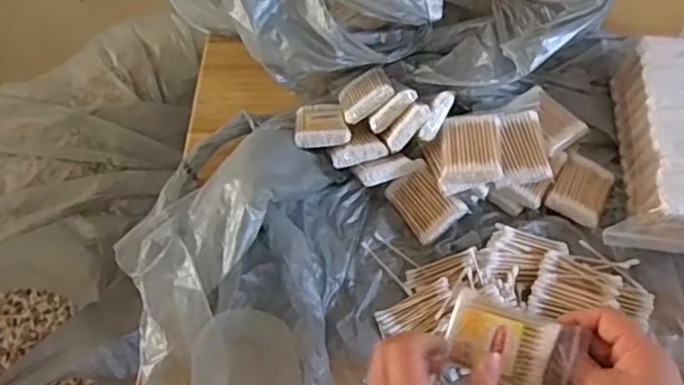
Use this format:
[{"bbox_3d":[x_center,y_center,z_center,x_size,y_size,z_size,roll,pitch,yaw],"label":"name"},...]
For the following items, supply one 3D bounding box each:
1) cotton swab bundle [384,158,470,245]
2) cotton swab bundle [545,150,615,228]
[{"bbox_3d":[0.083,0.010,0.638,0.056,0.021,0.072,-43,70,12],"label":"cotton swab bundle"},{"bbox_3d":[0.246,-0.005,0.649,0.056,0.018,0.074,25,62,14],"label":"cotton swab bundle"}]

